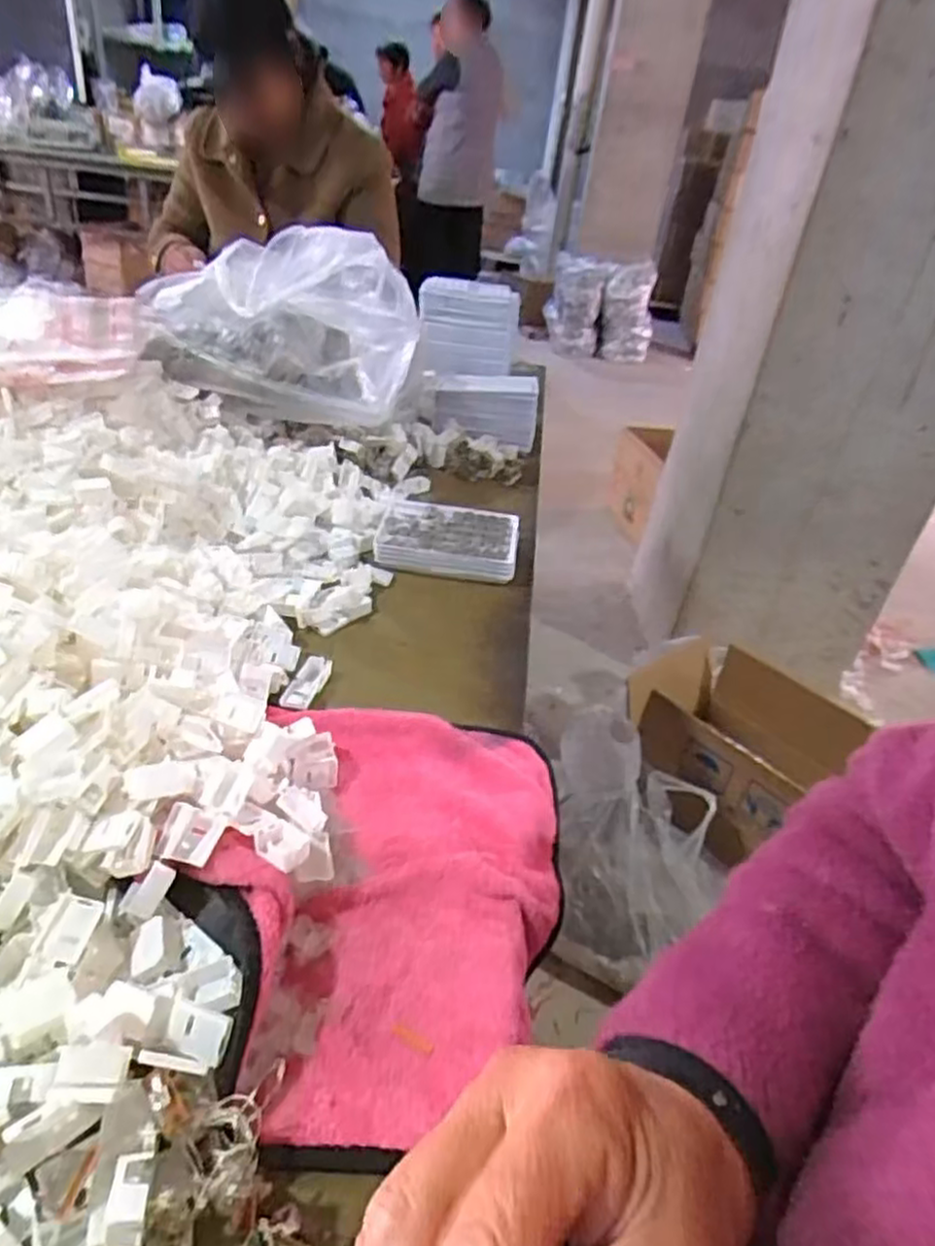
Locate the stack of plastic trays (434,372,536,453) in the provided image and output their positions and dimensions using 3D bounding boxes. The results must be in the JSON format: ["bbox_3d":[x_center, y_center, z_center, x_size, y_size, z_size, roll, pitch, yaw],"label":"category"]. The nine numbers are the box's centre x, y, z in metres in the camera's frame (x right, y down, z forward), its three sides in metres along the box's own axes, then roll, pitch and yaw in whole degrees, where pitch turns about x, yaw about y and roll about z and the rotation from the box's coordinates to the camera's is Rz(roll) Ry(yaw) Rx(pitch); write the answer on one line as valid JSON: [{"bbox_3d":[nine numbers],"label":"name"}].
[{"bbox_3d":[0.024,-0.278,0.950,0.129,0.061,0.099,4,34,-3],"label":"stack of plastic trays"}]

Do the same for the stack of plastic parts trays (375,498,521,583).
[{"bbox_3d":[-0.016,-0.084,0.708,0.129,0.029,0.098,10,34,6],"label":"stack of plastic parts trays"}]

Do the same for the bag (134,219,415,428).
[{"bbox_3d":[-0.218,-0.296,0.748,0.354,0.188,0.107,18,35,15],"label":"bag"}]

